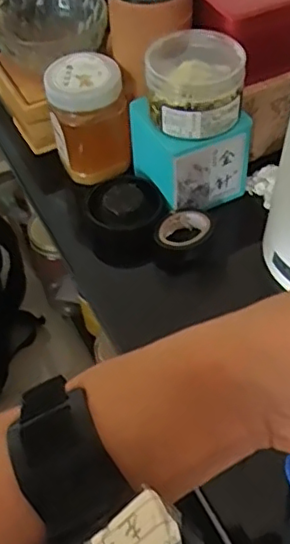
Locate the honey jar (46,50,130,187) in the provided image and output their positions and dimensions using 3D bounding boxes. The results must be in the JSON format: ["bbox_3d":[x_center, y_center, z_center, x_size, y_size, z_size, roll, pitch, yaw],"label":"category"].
[{"bbox_3d":[-0.054,-0.151,0.594,0.073,0.108,0.063,-9,52,-3],"label":"honey jar"}]

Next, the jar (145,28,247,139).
[{"bbox_3d":[0.043,-0.162,0.518,0.079,0.058,0.077,-2,52,2],"label":"jar"}]

